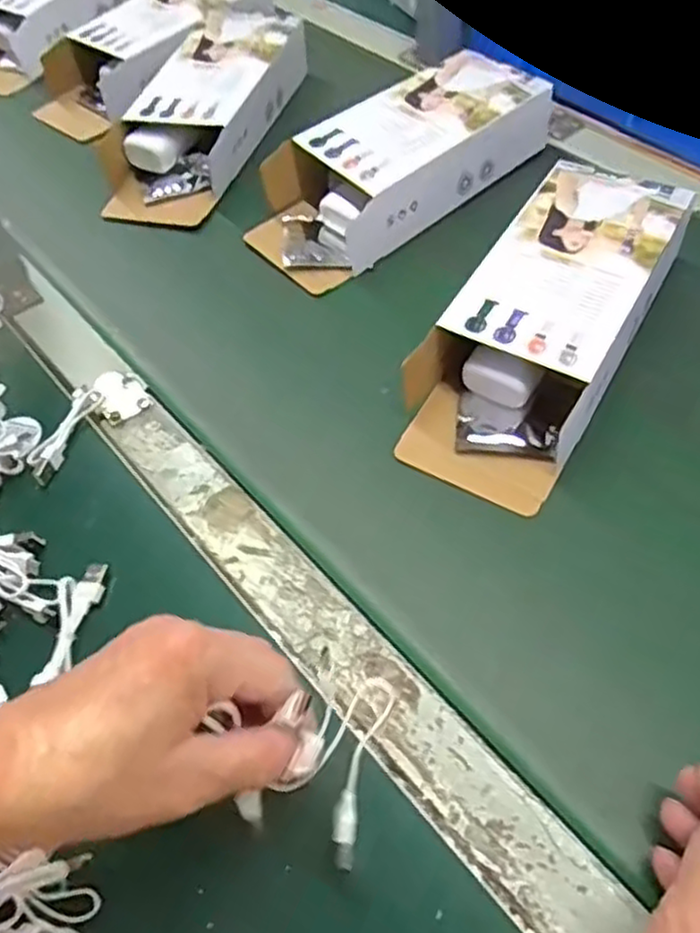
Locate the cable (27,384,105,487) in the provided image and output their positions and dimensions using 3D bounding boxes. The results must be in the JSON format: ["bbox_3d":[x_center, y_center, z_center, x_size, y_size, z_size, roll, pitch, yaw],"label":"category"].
[{"bbox_3d":[-0.181,-0.022,0.455,0.019,0.012,0.076,11,59,15],"label":"cable"}]

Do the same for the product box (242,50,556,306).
[{"bbox_3d":[0.037,-0.238,0.562,0.253,0.054,0.120,-34,58,-14],"label":"product box"}]

